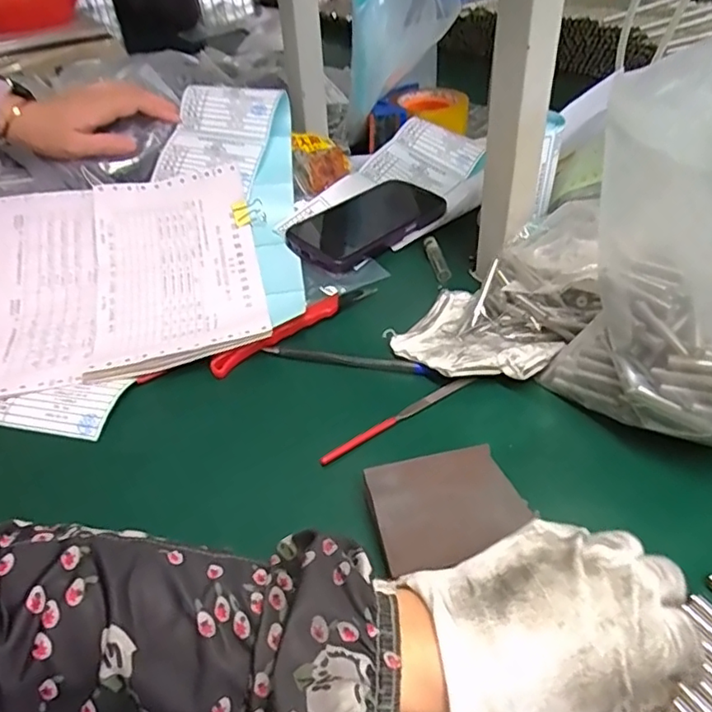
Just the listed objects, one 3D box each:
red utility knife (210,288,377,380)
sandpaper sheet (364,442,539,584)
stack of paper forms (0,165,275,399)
[{"bbox_3d":[-0.047,-0.027,0.463,0.153,0.016,0.015,-35,50,-28],"label":"red utility knife"},{"bbox_3d":[0.048,0.078,0.312,0.078,0.005,0.063,-13,43,-8],"label":"sandpaper sheet"},{"bbox_3d":[-0.234,-0.066,0.497,0.296,0.047,0.251,-13,43,-8],"label":"stack of paper forms"}]

